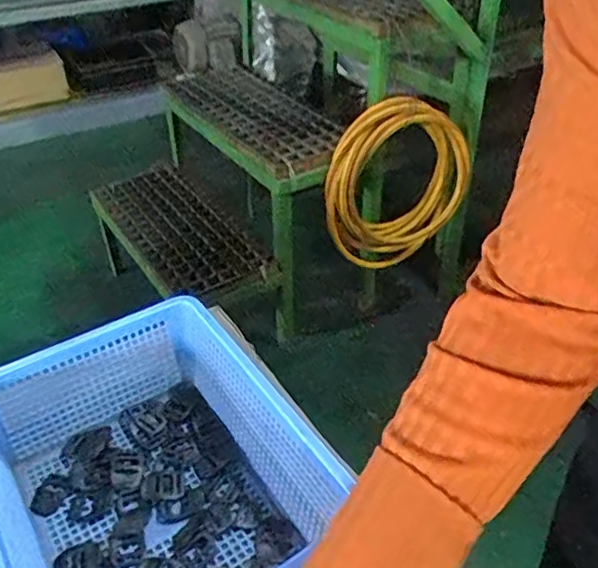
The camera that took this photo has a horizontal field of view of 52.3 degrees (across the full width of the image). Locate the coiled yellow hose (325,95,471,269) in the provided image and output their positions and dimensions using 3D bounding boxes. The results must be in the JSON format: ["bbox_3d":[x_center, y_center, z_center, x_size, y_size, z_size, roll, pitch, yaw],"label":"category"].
[{"bbox_3d":[0.227,-0.222,1.387,0.363,0.369,0.100,-21,42,-24],"label":"coiled yellow hose"}]

